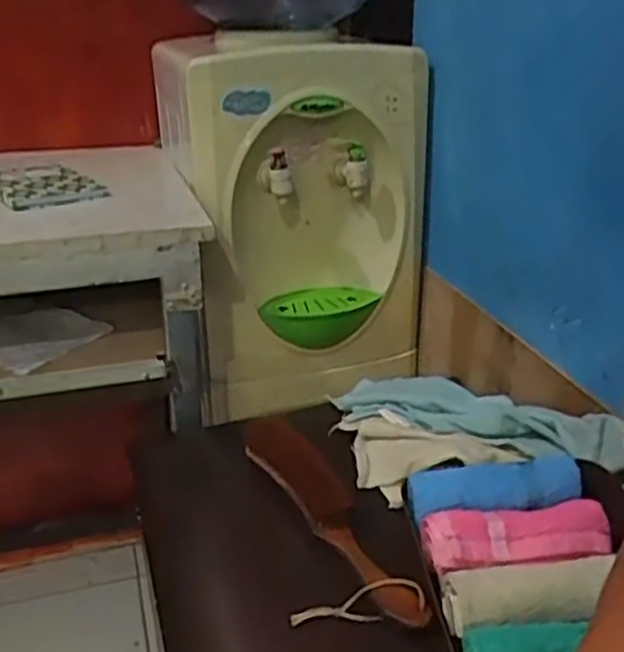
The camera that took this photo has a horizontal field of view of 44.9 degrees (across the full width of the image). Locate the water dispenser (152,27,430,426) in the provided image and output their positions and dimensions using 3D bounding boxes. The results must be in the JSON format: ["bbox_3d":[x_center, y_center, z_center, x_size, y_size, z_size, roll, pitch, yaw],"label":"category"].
[{"bbox_3d":[-0.046,-0.180,1.114,0.309,0.465,0.347,-8,25,-18],"label":"water dispenser"}]

